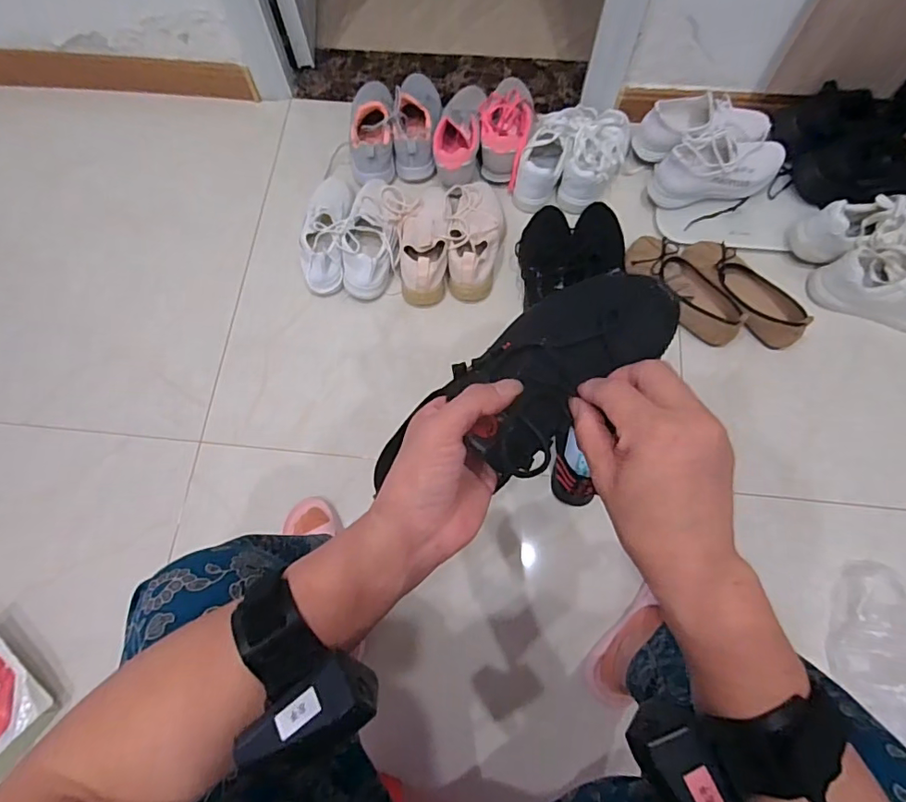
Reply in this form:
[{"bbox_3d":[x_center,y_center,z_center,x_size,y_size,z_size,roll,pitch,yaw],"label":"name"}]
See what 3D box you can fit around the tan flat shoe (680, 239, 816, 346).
[{"bbox_3d":[0.501,-0.190,0.898,0.089,0.049,0.235,-32,73,-10],"label":"tan flat shoe"}]

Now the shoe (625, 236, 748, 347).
[{"bbox_3d":[0.402,-0.195,0.919,0.093,0.058,0.236,-40,74,-12],"label":"shoe"}]

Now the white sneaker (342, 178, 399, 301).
[{"bbox_3d":[-0.145,-0.309,0.944,0.090,0.083,0.241,3,70,2],"label":"white sneaker"}]

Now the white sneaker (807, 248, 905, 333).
[{"bbox_3d":[0.763,-0.178,0.884,0.261,0.083,0.102,13,71,6],"label":"white sneaker"}]

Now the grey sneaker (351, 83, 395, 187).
[{"bbox_3d":[-0.163,-0.548,1.031,0.093,0.107,0.240,-7,70,-1],"label":"grey sneaker"}]

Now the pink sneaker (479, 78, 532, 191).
[{"bbox_3d":[0.105,-0.542,1.018,0.093,0.081,0.251,8,71,4],"label":"pink sneaker"}]

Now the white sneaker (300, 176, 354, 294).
[{"bbox_3d":[-0.233,-0.323,0.968,0.091,0.083,0.254,-2,70,0],"label":"white sneaker"}]

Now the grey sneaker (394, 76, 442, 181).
[{"bbox_3d":[-0.069,-0.565,1.036,0.082,0.115,0.232,3,70,2],"label":"grey sneaker"}]

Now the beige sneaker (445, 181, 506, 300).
[{"bbox_3d":[0.042,-0.301,0.949,0.109,0.091,0.227,0,70,1],"label":"beige sneaker"}]

